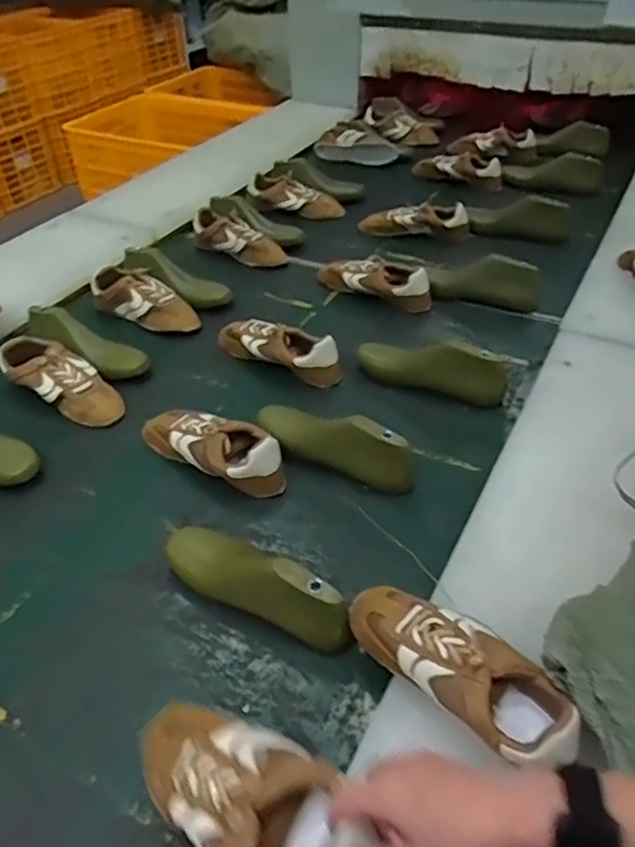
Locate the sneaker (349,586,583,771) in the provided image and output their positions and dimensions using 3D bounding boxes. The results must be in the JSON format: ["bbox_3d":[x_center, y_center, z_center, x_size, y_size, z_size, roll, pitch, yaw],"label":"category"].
[{"bbox_3d":[0.125,0.213,0.568,0.079,0.067,0.218,-31,49,-29],"label":"sneaker"}]

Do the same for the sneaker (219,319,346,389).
[{"bbox_3d":[-0.069,-0.125,1.022,0.224,0.070,0.069,27,49,28],"label":"sneaker"}]

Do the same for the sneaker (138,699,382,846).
[{"bbox_3d":[-0.049,0.284,0.477,0.218,0.073,0.090,14,42,37],"label":"sneaker"}]

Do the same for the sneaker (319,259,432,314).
[{"bbox_3d":[0.108,-0.267,1.190,0.232,0.081,0.091,25,48,31],"label":"sneaker"}]

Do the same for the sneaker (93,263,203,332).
[{"bbox_3d":[-0.303,-0.220,1.138,0.219,0.069,0.084,19,45,22],"label":"sneaker"}]

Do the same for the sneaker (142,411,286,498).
[{"bbox_3d":[-0.143,0.027,0.859,0.230,0.063,0.094,18,45,21],"label":"sneaker"}]

